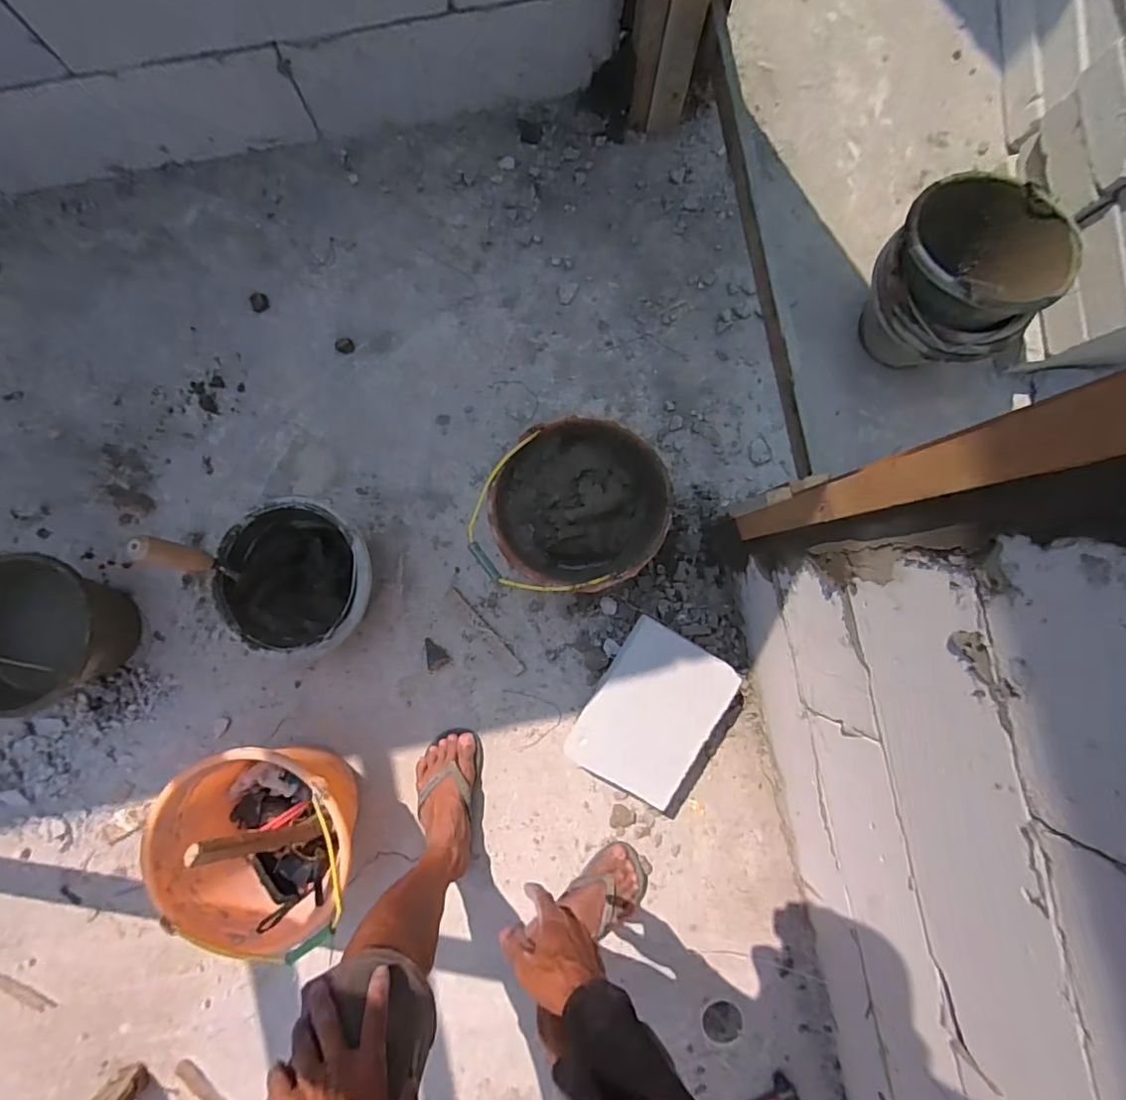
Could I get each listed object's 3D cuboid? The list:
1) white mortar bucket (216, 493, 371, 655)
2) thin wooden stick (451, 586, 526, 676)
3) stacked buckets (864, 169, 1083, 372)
[{"bbox_3d":[-0.449,0.046,1.016,0.245,0.191,0.245,0,88,-1],"label":"white mortar bucket"},{"bbox_3d":[-0.142,0.152,1.104,0.022,0.005,0.205,-40,89,-2],"label":"thin wooden stick"},{"bbox_3d":[0.648,-0.454,0.990,0.246,0.281,0.248,0,88,-1],"label":"stacked buckets"}]

